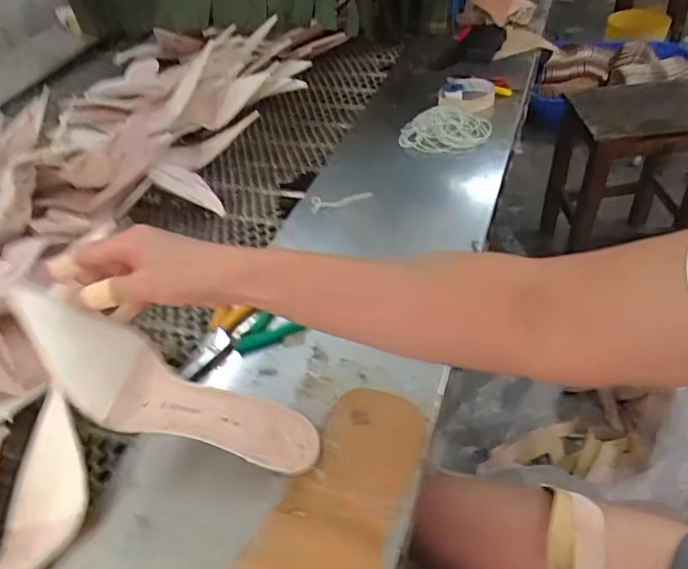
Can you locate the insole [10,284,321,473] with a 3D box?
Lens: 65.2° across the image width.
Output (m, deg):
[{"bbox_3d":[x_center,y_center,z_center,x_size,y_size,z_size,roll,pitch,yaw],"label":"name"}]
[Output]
[{"bbox_3d":[-0.135,0.079,0.409,0.244,0.035,0.069,26,47,-3],"label":"insole"}]

